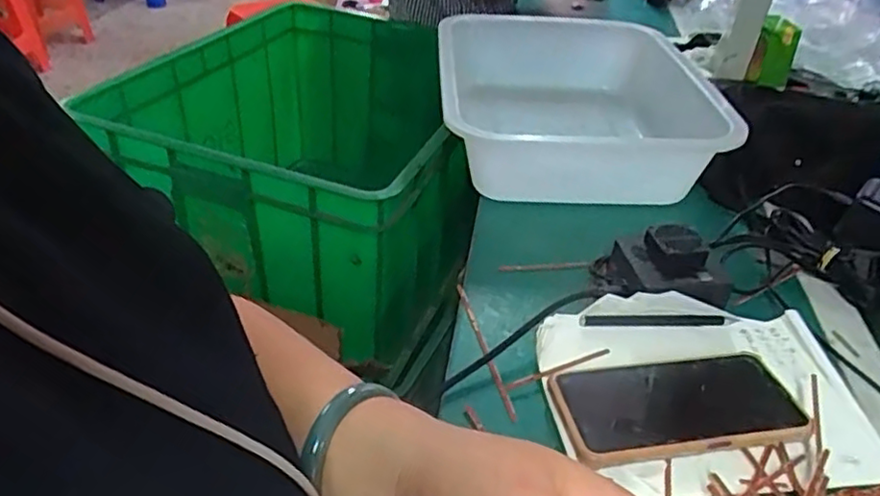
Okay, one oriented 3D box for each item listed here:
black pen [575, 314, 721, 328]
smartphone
[{"bbox_3d":[0.167,0.057,0.514,0.116,0.008,0.010,2,36,-5],"label":"black pen"},{"bbox_3d":[0.157,0.103,0.437,0.157,0.014,0.075,-3,36,-11],"label":"smartphone"}]

